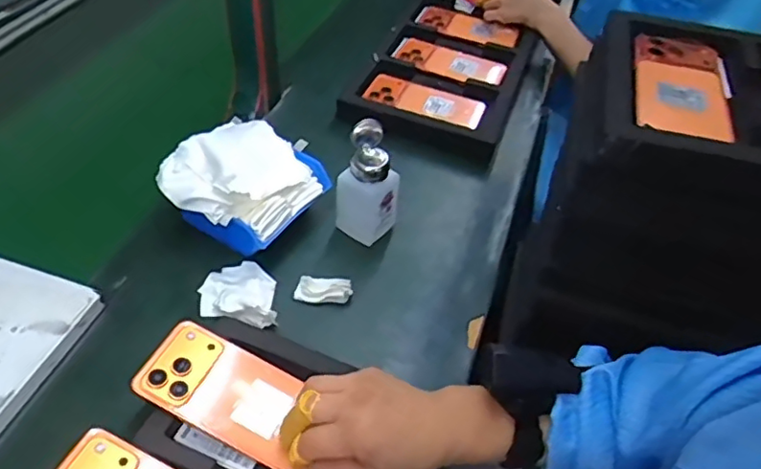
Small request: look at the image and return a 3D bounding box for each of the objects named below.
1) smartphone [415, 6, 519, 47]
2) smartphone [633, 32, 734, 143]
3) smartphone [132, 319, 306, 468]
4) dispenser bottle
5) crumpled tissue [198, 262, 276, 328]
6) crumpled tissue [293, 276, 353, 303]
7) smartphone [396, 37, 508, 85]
[{"bbox_3d":[0.147,-0.352,1.003,0.172,0.014,0.080,20,48,15],"label":"smartphone"},{"bbox_3d":[0.264,-0.132,0.528,0.071,0.016,0.160,12,47,7],"label":"smartphone"},{"bbox_3d":[-0.122,0.133,0.506,0.152,0.009,0.078,29,48,2],"label":"smartphone"},{"bbox_3d":[-0.012,-0.052,0.640,0.060,0.134,0.046,20,48,14],"label":"dispenser bottle"},{"bbox_3d":[-0.141,0.055,0.602,0.075,0.018,0.079,2,46,-2],"label":"crumpled tissue"},{"bbox_3d":[-0.058,0.057,0.613,0.056,0.018,0.023,1,46,-4],"label":"crumpled tissue"},{"bbox_3d":[0.105,-0.265,0.916,0.169,0.004,0.078,19,48,14],"label":"smartphone"}]

